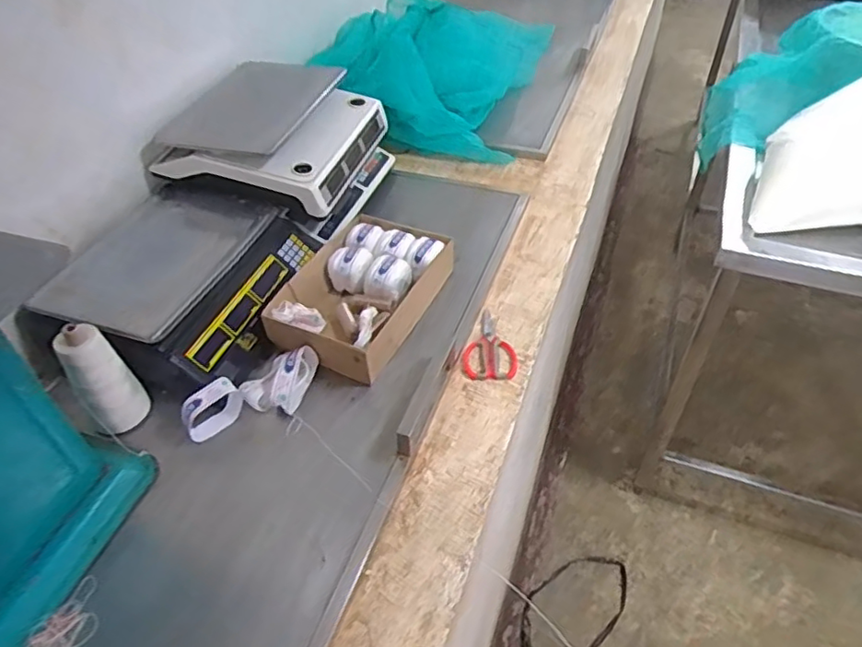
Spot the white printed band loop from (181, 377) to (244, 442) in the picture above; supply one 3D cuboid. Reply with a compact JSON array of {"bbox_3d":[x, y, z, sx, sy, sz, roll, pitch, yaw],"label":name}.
[{"bbox_3d":[-0.291,0.113,0.799,0.020,0.064,0.079,34,56,30],"label":"white printed band loop"}]

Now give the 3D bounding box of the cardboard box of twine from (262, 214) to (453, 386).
[{"bbox_3d":[-0.112,-0.043,0.969,0.201,0.082,0.295,19,50,20],"label":"cardboard box of twine"}]

